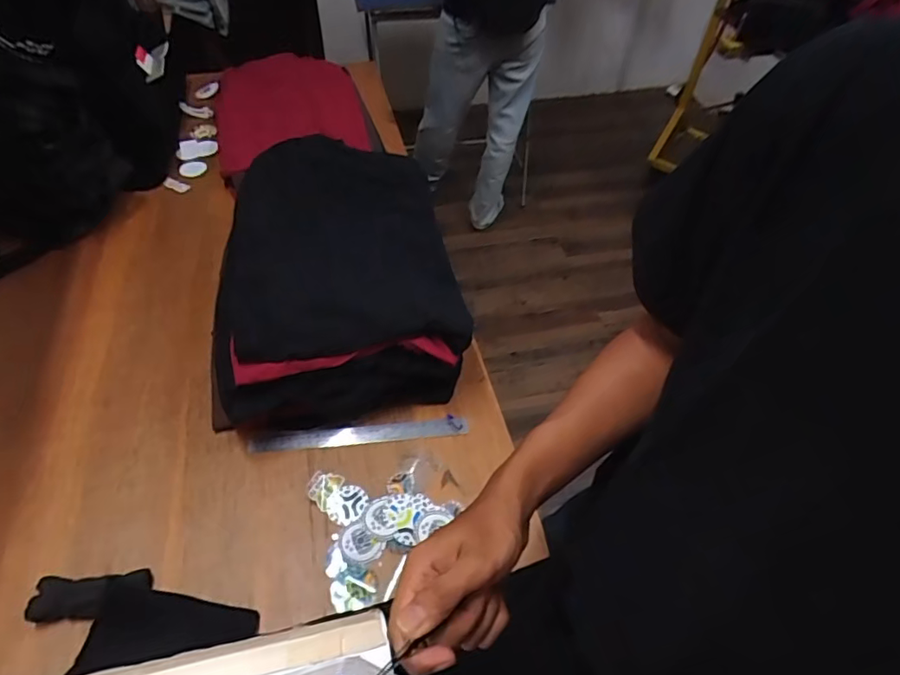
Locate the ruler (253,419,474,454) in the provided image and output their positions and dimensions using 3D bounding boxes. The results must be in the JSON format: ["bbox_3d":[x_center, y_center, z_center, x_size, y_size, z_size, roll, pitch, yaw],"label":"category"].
[{"bbox_3d":[-0.135,0.147,0.805,0.319,0.006,0.030,-4,57,-7],"label":"ruler"}]

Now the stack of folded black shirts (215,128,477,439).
[{"bbox_3d":[-0.205,-0.122,0.907,0.381,0.177,0.531,-9,51,-11],"label":"stack of folded black shirts"}]

